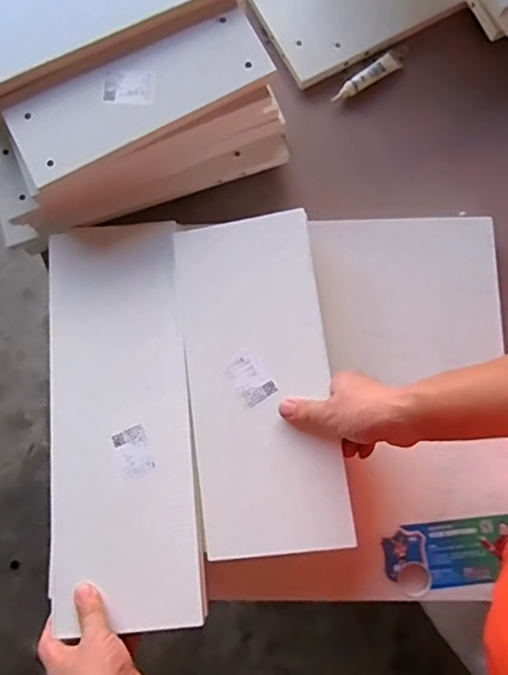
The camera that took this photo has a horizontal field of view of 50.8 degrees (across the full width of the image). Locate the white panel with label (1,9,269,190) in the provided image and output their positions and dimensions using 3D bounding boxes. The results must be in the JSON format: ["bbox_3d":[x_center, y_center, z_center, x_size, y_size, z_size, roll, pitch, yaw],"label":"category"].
[{"bbox_3d":[-0.129,-0.278,0.607,0.293,0.022,0.097,-27,81,-2],"label":"white panel with label"}]

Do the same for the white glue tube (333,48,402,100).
[{"bbox_3d":[0.164,-0.372,0.761,0.117,0.019,0.022,-35,81,-3],"label":"white glue tube"}]

